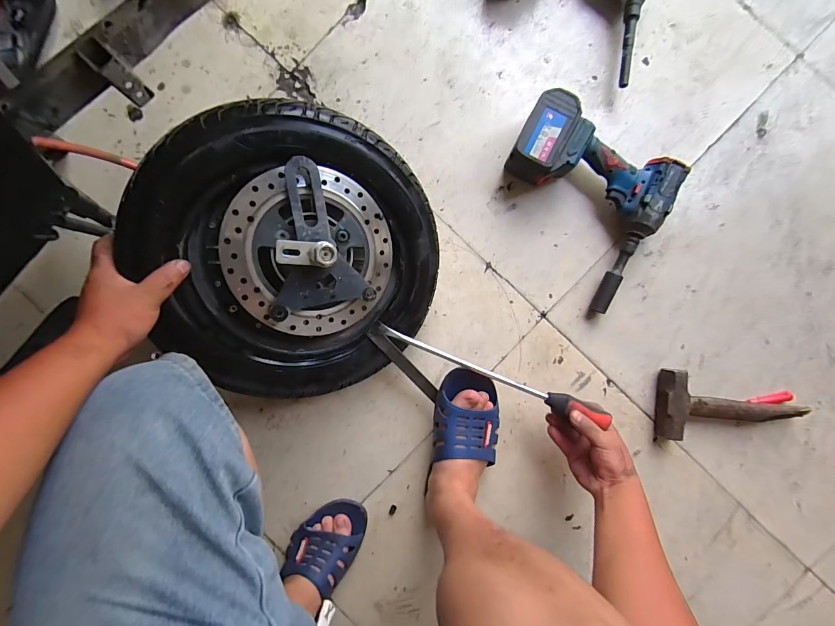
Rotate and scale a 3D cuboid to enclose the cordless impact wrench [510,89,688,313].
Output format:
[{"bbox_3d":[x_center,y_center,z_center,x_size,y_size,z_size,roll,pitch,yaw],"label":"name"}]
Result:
[{"bbox_3d":[0.249,-0.173,0.569,0.259,0.077,0.231,31,91,2],"label":"cordless impact wrench"}]

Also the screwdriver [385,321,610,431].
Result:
[{"bbox_3d":[0.107,0.089,0.524,0.349,0.030,0.025,22,91,3],"label":"screwdriver"}]

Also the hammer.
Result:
[{"bbox_3d":[0.502,0.162,0.583,0.224,0.041,0.115,9,90,2],"label":"hammer"}]

